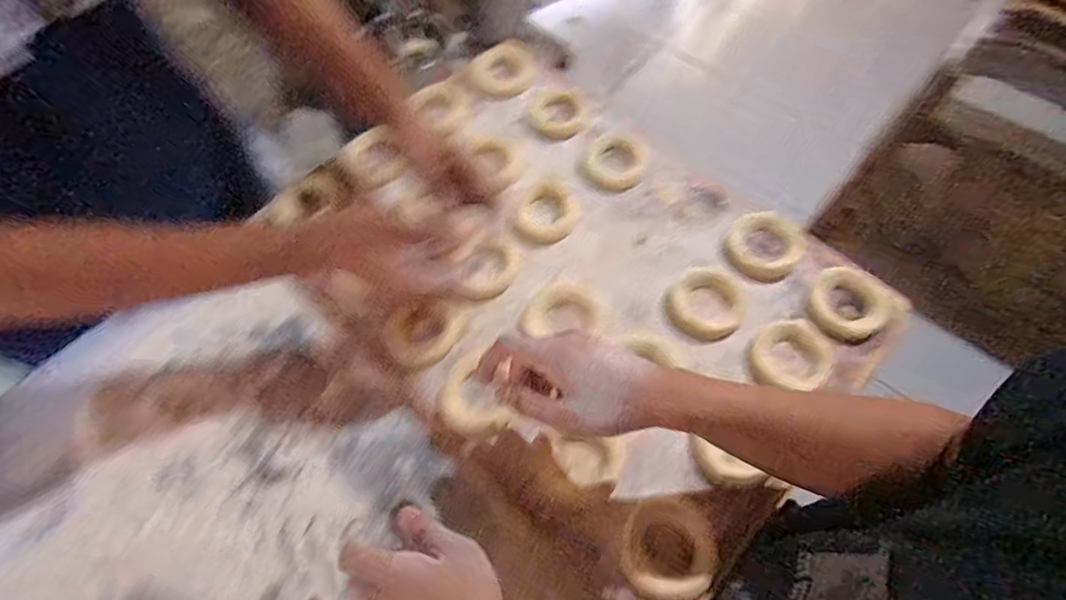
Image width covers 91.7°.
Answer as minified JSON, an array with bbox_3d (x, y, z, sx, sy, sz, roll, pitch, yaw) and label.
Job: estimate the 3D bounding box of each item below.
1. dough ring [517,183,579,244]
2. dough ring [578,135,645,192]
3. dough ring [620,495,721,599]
[{"bbox_3d":[0.019,-0.098,0.594,0.060,0.022,0.075,25,68,14],"label":"dough ring"},{"bbox_3d":[0.098,-0.166,0.627,0.073,0.014,0.068,-1,65,2],"label":"dough ring"},{"bbox_3d":[0.115,0.209,0.437,0.075,0.017,0.081,-1,65,2],"label":"dough ring"}]

